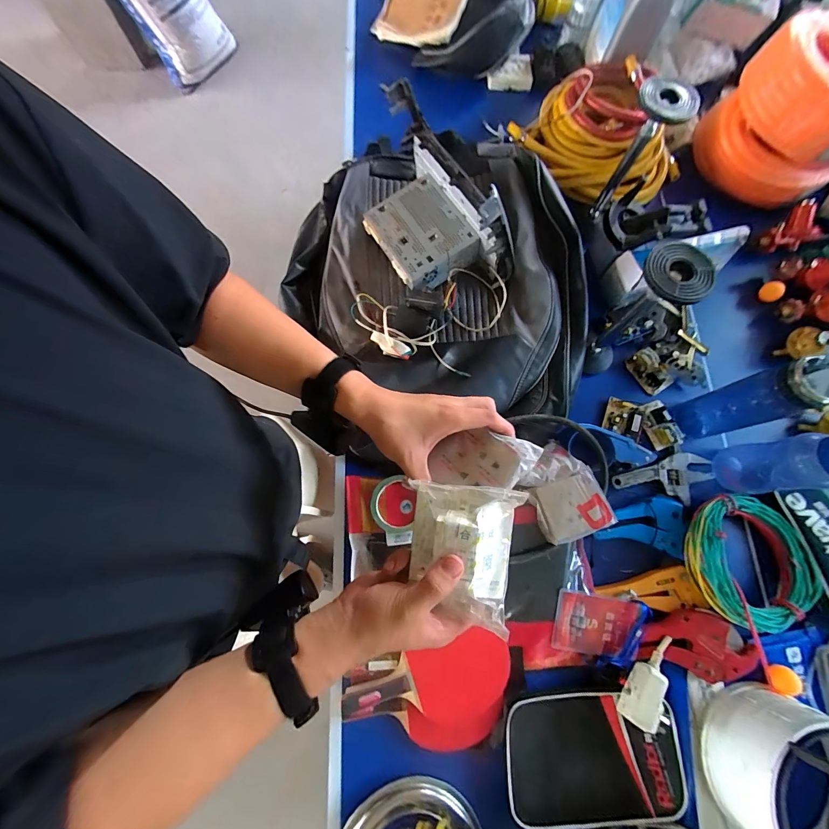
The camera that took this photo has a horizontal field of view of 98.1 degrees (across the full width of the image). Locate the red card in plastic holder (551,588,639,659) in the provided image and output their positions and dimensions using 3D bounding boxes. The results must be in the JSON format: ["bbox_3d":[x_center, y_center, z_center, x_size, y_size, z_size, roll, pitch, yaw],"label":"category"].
[{"bbox_3d":[0.286,0.335,0.570,0.125,0.005,0.093,10,88,1],"label":"red card in plastic holder"}]

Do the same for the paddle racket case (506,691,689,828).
[{"bbox_3d":[0.270,0.515,0.541,0.258,0.026,0.165,-1,76,-2],"label":"paddle racket case"}]

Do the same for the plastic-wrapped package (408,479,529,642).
[{"bbox_3d":[0.041,0.123,0.315,0.089,0.048,0.118,7,76,0],"label":"plastic-wrapped package"}]

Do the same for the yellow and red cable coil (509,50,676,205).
[{"bbox_3d":[0.419,-0.629,0.812,0.302,0.109,0.345,-41,80,-11],"label":"yellow and red cable coil"}]

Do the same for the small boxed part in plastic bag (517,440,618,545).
[{"bbox_3d":[0.244,0.130,0.596,0.113,0.036,0.148,-25,78,-8],"label":"small boxed part in plastic bag"}]

